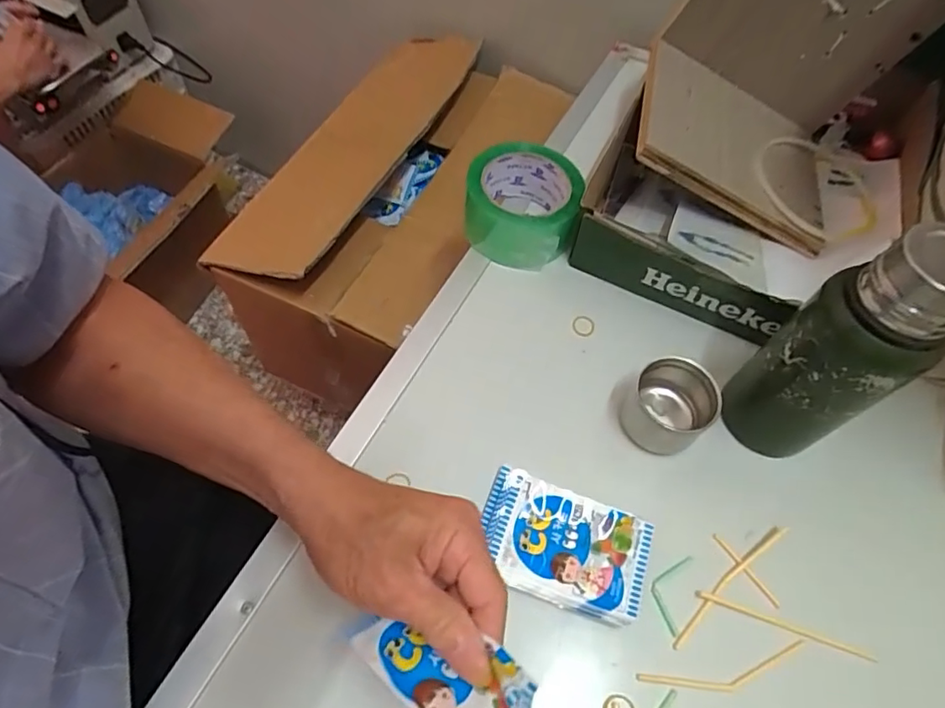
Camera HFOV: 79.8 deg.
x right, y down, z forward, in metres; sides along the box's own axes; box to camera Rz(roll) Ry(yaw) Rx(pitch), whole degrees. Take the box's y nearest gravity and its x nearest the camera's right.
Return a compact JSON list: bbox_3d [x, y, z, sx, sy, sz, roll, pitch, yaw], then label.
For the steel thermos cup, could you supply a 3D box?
[{"bbox_3d":[0.148,0.040,0.427,0.057,0.048,0.062,1,60,-3],"label":"steel thermos cup"}]

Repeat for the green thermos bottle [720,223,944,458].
[{"bbox_3d":[0.234,0.004,0.369,0.066,0.191,0.059,38,64,17],"label":"green thermos bottle"}]

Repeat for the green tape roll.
[{"bbox_3d":[0.046,-0.137,0.524,0.099,0.064,0.098,1,60,-3],"label":"green tape roll"}]

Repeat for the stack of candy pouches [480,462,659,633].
[{"bbox_3d":[0.061,0.132,0.391,0.113,0.017,0.073,20,60,8],"label":"stack of candy pouches"}]

